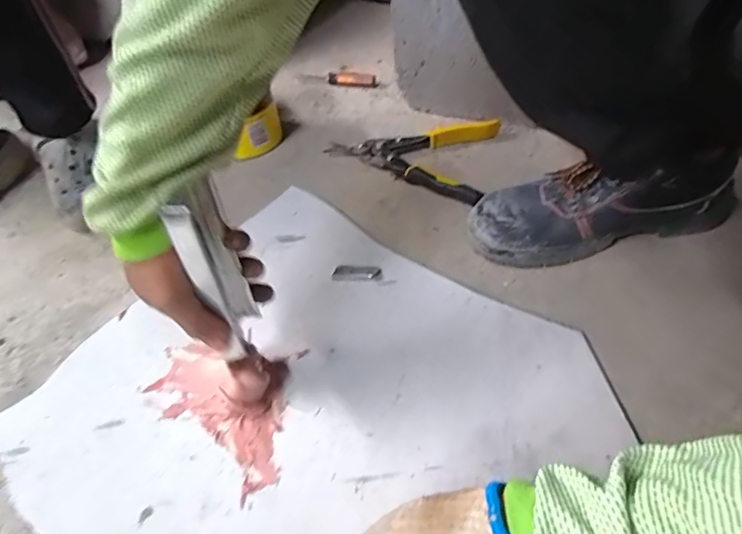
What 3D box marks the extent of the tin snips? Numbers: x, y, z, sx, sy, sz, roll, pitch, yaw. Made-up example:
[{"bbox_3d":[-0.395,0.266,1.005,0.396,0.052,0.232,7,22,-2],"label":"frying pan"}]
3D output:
[{"bbox_3d":[0.081,-0.169,0.703,0.227,0.029,0.161,26,54,28],"label":"tin snips"}]

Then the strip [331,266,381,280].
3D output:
[{"bbox_3d":[-0.017,0.007,0.549,0.052,0.005,0.020,0,46,7],"label":"strip"}]

